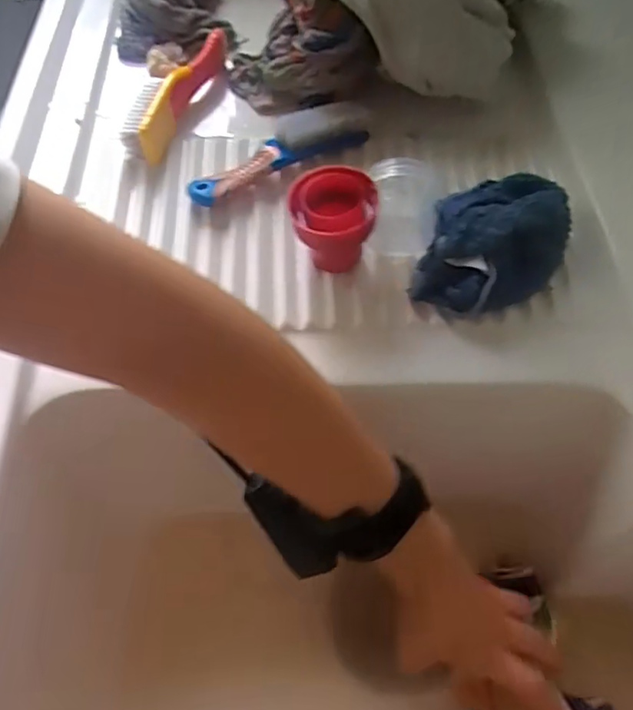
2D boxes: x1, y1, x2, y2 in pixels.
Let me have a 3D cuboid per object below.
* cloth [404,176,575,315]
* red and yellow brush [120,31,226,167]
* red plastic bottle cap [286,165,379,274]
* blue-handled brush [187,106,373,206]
[{"bbox_3d":[0.129,-0.084,0.416,0.097,0.050,0.131,17,61,8],"label":"cloth"},{"bbox_3d":[-0.116,-0.223,0.486,0.032,0.037,0.162,19,61,9],"label":"red and yellow brush"},{"bbox_3d":[0.010,-0.090,0.388,0.056,0.049,0.053,1,60,-2],"label":"red plastic bottle cap"},{"bbox_3d":[-0.028,-0.159,0.453,0.159,0.026,0.037,-30,65,-18],"label":"blue-handled brush"}]

